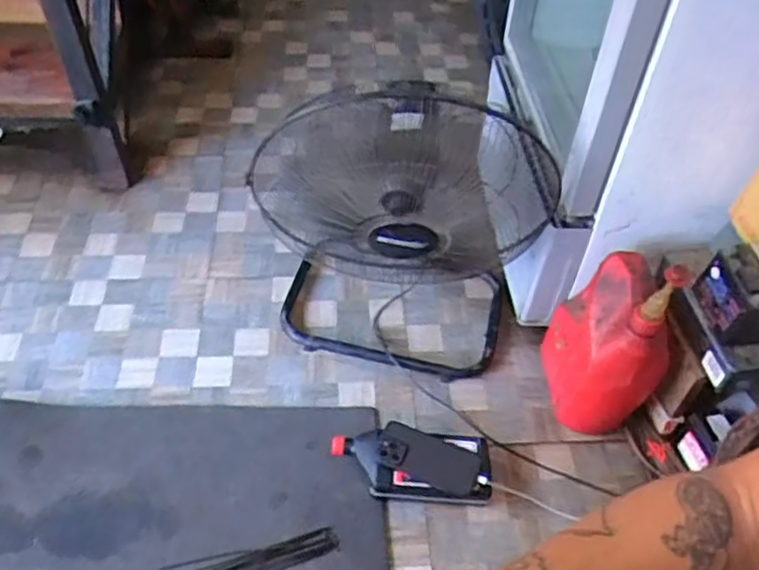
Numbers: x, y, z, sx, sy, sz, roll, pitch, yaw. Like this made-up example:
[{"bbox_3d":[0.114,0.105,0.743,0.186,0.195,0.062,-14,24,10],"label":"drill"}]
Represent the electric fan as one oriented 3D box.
[{"bbox_3d":[0.048,-0.092,1.158,0.446,0.504,0.230,12,49,7],"label":"electric fan"}]

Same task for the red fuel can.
[{"bbox_3d":[0.377,0.070,1.093,0.125,0.342,0.212,3,49,-1],"label":"red fuel can"}]

